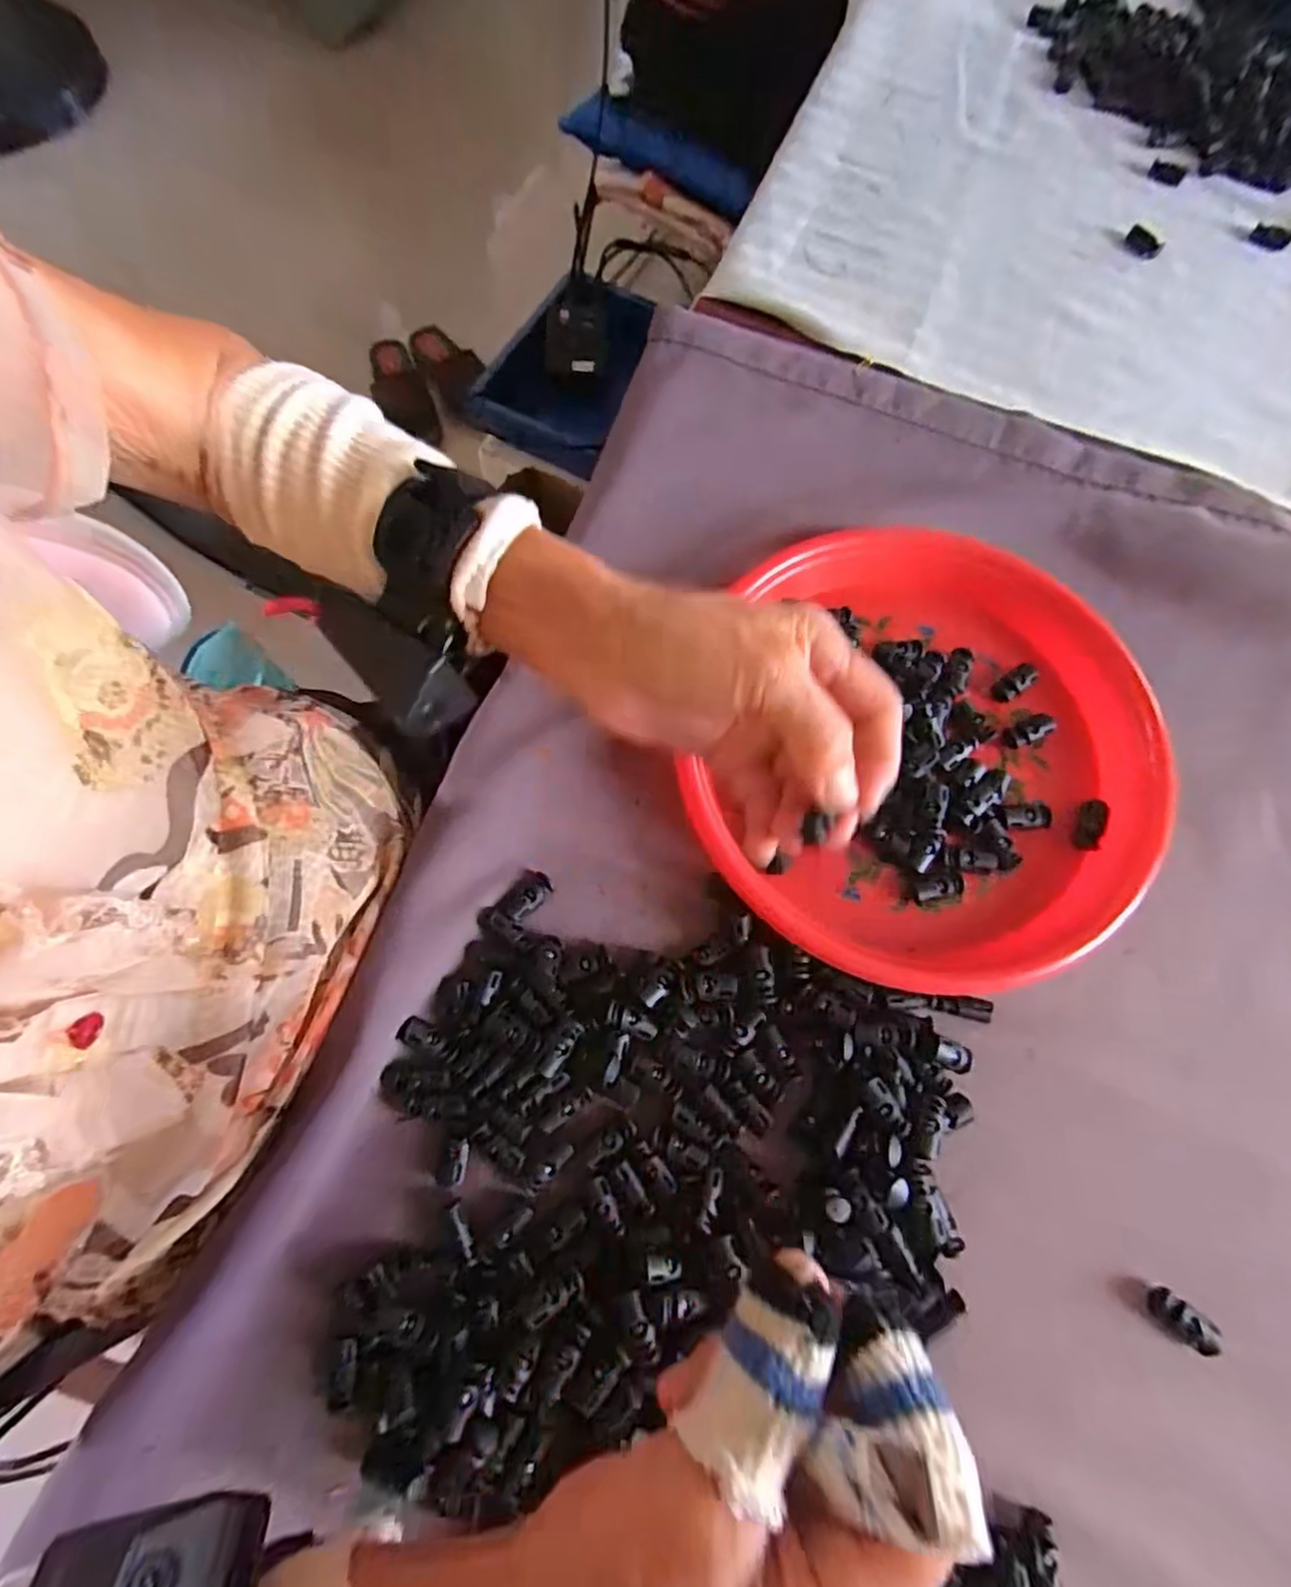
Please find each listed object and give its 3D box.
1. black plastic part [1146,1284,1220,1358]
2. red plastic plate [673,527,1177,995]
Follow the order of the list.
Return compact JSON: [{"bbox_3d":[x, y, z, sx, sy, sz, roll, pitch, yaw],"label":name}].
[{"bbox_3d":[0.238,0.233,0.300,0.029,0.009,0.015,37,75,10],"label":"black plastic part"},{"bbox_3d":[0.160,-0.023,0.368,0.245,0.027,0.258,0,72,-1],"label":"red plastic plate"}]

